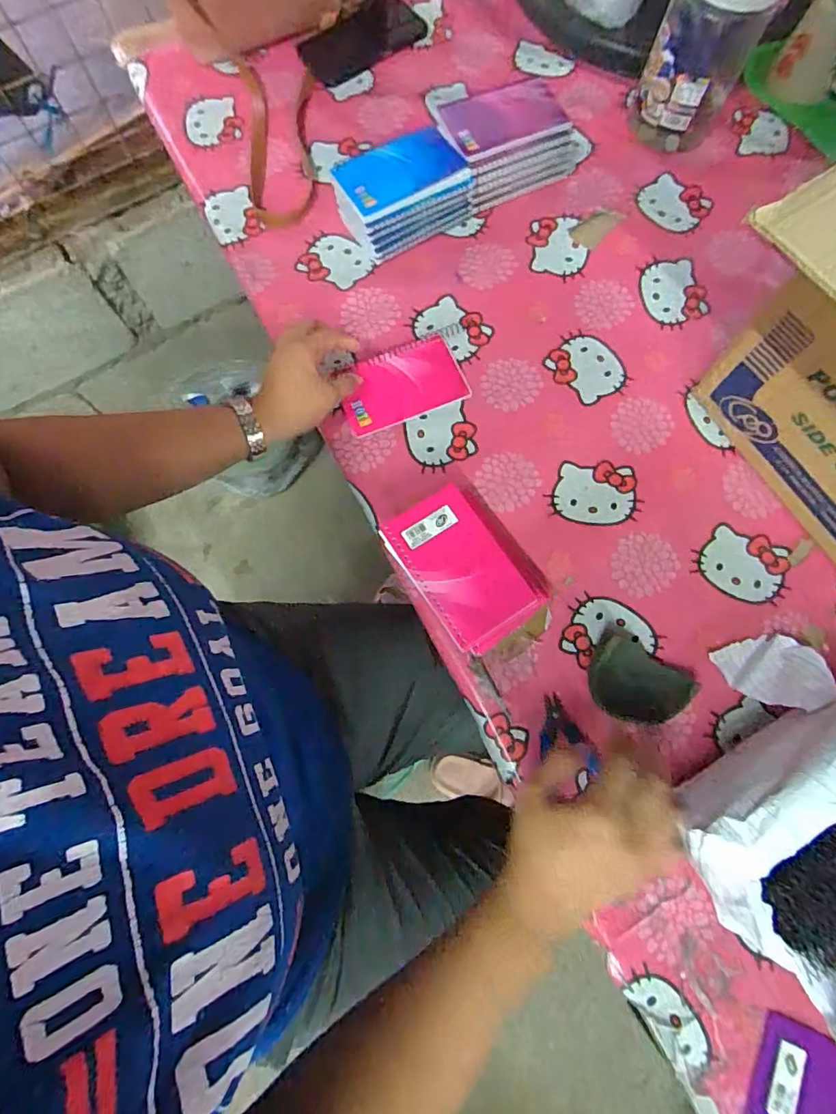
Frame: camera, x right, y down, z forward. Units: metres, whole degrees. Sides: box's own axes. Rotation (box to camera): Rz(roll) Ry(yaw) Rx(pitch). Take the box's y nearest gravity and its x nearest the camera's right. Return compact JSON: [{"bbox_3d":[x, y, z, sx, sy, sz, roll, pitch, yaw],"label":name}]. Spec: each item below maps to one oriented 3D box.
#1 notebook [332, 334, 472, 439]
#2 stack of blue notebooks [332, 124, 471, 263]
[{"bbox_3d":[-0.019,-0.184,0.548,0.131,0.009,0.081,-22,77,-6],"label":"notebook"},{"bbox_3d":[-0.019,-0.406,0.576,0.139,0.061,0.090,-31,78,-8],"label":"stack of blue notebooks"}]

